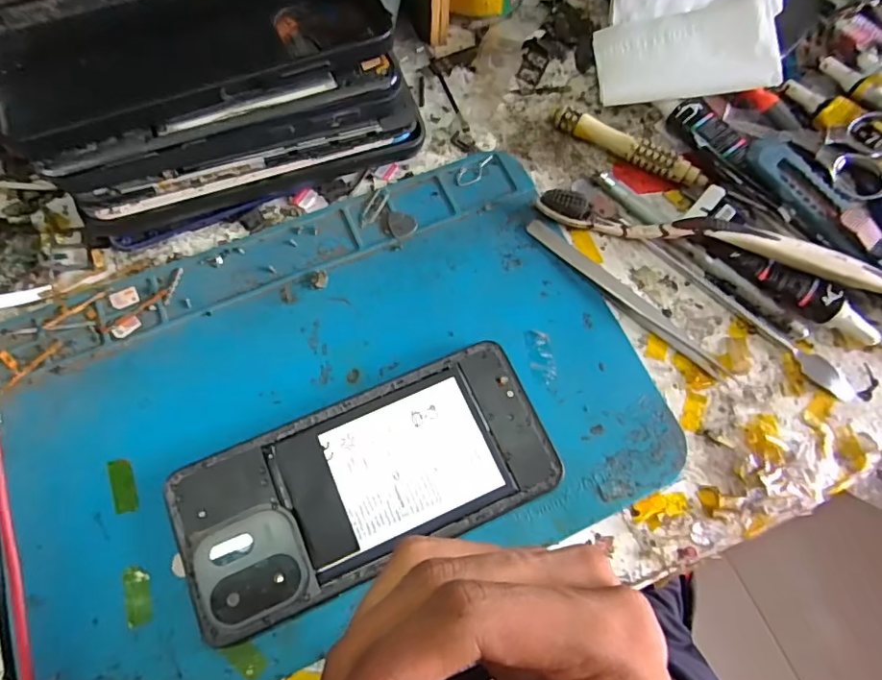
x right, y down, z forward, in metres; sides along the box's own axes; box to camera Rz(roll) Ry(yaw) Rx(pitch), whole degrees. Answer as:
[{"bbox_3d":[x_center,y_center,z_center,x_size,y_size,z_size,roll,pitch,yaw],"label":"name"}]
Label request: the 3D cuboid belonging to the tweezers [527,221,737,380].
[{"bbox_3d":[0.093,-0.021,0.274,0.122,0.004,0.011,42,74,12],"label":"tweezers"}]

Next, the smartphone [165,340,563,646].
[{"bbox_3d":[-0.032,0.061,0.236,0.158,0.010,0.073,-22,72,-10],"label":"smartphone"}]

